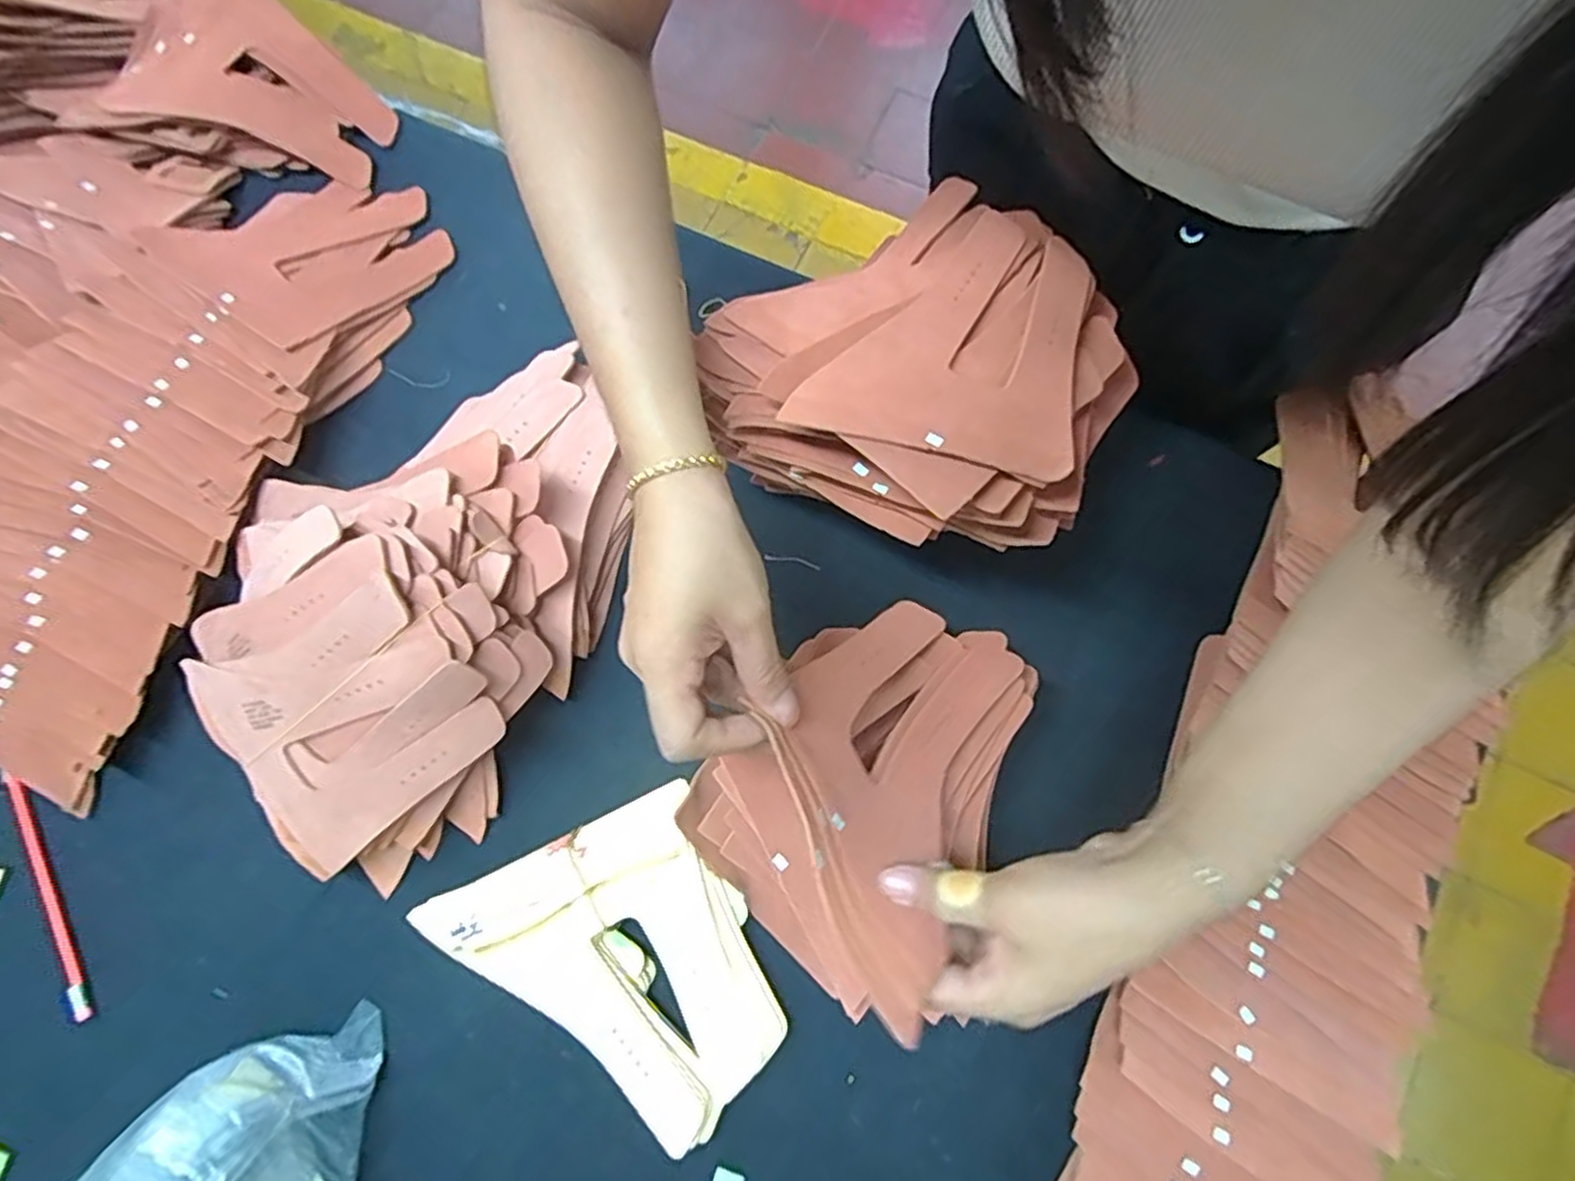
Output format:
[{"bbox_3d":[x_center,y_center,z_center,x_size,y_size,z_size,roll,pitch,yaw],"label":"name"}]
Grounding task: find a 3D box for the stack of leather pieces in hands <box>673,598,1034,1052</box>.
[{"bbox_3d":[0.048,0.097,0.384,0.131,0.126,0.205,41,80,11],"label":"stack of leather pieces in hands"}]

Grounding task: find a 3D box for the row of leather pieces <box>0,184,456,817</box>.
[{"bbox_3d":[-0.420,-0.105,0.498,0.176,0.059,0.461,23,78,7],"label":"row of leather pieces"}]

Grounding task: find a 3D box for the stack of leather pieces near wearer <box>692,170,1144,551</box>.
[{"bbox_3d":[0.087,-0.135,0.408,0.211,0.069,0.212,28,78,8],"label":"stack of leather pieces near wearer"}]

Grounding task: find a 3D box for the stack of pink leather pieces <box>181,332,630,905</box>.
[{"bbox_3d":[-0.233,-0.005,0.433,0.216,0.120,0.323,12,76,5],"label":"stack of pink leather pieces"}]

